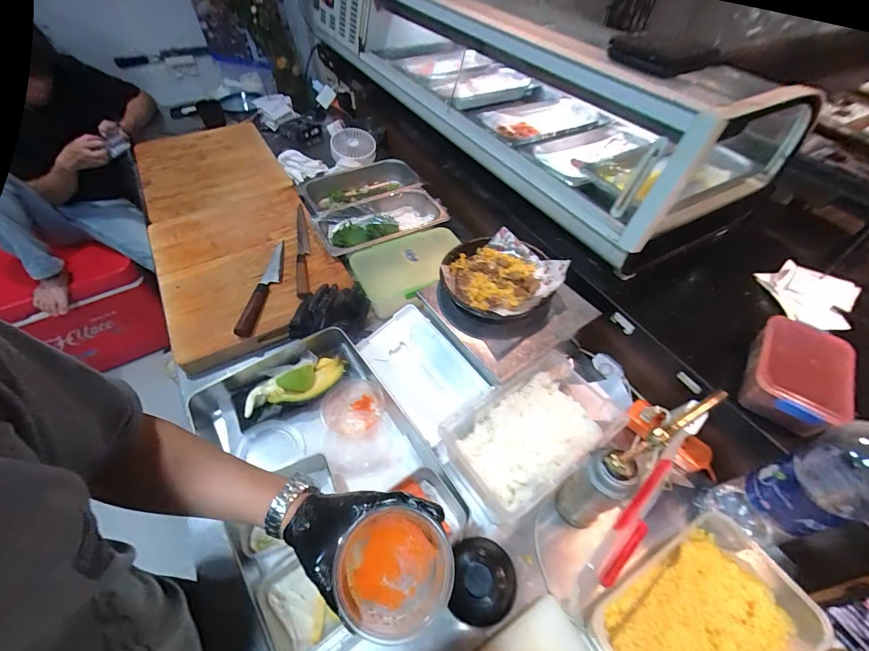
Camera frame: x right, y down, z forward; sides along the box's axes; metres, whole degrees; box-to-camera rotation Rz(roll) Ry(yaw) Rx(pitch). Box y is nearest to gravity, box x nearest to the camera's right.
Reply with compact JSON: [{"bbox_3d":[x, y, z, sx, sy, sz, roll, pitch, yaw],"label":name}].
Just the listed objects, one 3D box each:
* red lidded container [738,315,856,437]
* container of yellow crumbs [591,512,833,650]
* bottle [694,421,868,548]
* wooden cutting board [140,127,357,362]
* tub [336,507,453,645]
[{"bbox_3d":[0.511,0.076,0.537,0.107,0.072,0.170,27,55,19],"label":"red lidded container"},{"bbox_3d":[0.348,0.377,0.486,0.280,0.058,0.168,-24,55,-20],"label":"container of yellow crumbs"},{"bbox_3d":[0.453,0.208,0.469,0.074,0.313,0.090,-11,52,-10],"label":"bottle"},{"bbox_3d":[-0.554,-0.309,0.996,0.379,0.043,0.904,-23,55,-19],"label":"wooden cutting board"},{"bbox_3d":[-0.036,0.241,0.365,0.103,0.058,0.102,1,51,-1],"label":"tub"}]

